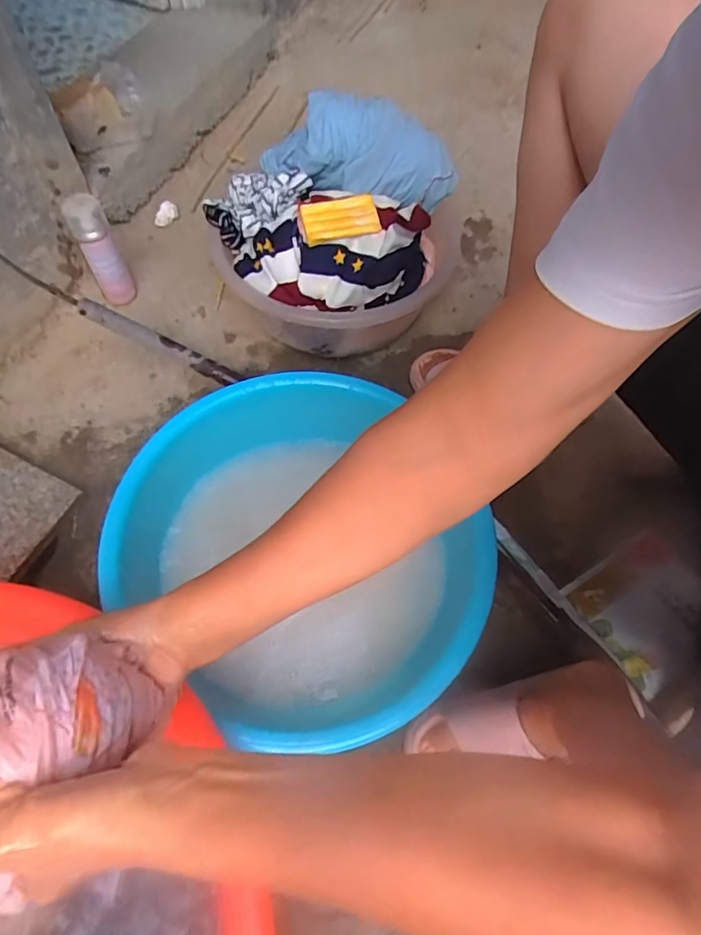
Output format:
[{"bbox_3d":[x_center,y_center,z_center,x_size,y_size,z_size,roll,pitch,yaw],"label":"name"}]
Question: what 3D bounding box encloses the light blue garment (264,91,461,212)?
[{"bbox_3d":[0.005,-0.439,0.711,0.279,0.112,0.107,13,60,5],"label":"light blue garment"}]

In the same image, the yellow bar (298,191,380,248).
[{"bbox_3d":[-0.014,-0.334,0.691,0.112,0.019,0.062,-21,81,-20],"label":"yellow bar"}]

